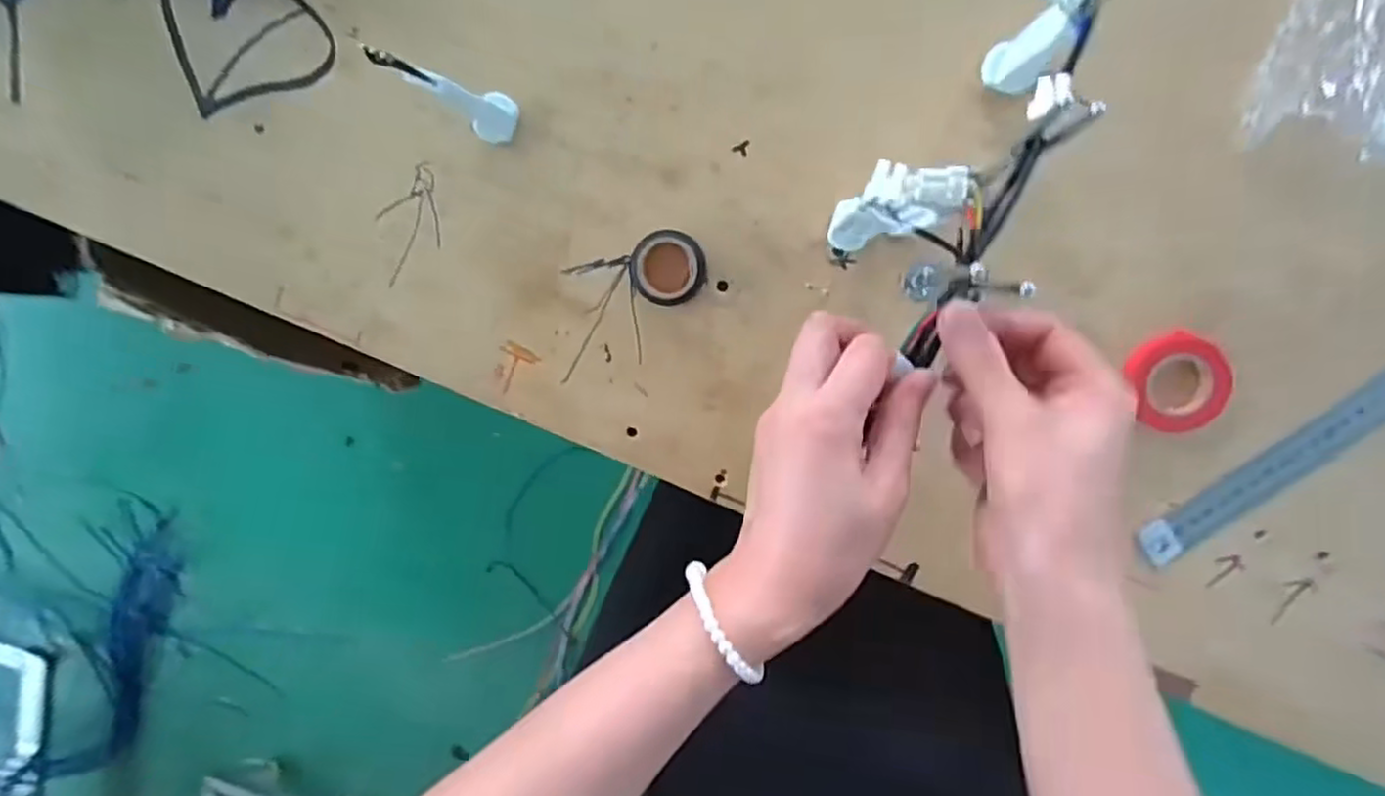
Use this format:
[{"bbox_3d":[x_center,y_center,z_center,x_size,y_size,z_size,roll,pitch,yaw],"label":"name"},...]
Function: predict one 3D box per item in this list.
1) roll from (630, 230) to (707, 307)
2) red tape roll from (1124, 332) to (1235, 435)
[{"bbox_3d":[-0.015,-0.080,0.437,0.045,0.022,0.044,1,98,5],"label":"roll"},{"bbox_3d":[0.290,-0.010,0.421,0.053,0.020,0.060,-25,95,8],"label":"red tape roll"}]

